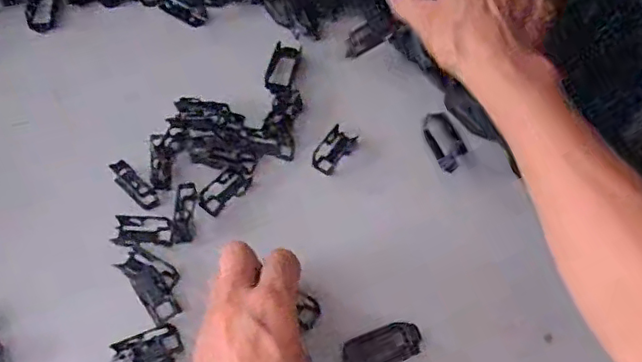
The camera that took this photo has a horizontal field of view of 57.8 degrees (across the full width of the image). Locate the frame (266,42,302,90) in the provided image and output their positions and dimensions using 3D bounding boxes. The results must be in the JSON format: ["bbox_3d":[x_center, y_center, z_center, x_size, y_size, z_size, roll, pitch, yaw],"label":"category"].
[{"bbox_3d":[-0.032,-0.095,0.479,0.023,0.004,0.049,12,58,5],"label":"frame"}]

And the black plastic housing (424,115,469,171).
[{"bbox_3d":[0.093,-0.029,0.433,0.023,0.014,0.048,-12,59,-10],"label":"black plastic housing"}]

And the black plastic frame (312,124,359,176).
[{"bbox_3d":[0.010,-0.023,0.444,0.023,0.006,0.039,32,62,16],"label":"black plastic frame"}]

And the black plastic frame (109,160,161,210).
[{"bbox_3d":[-0.131,0.003,0.409,0.041,0.005,0.015,45,65,4],"label":"black plastic frame"}]

